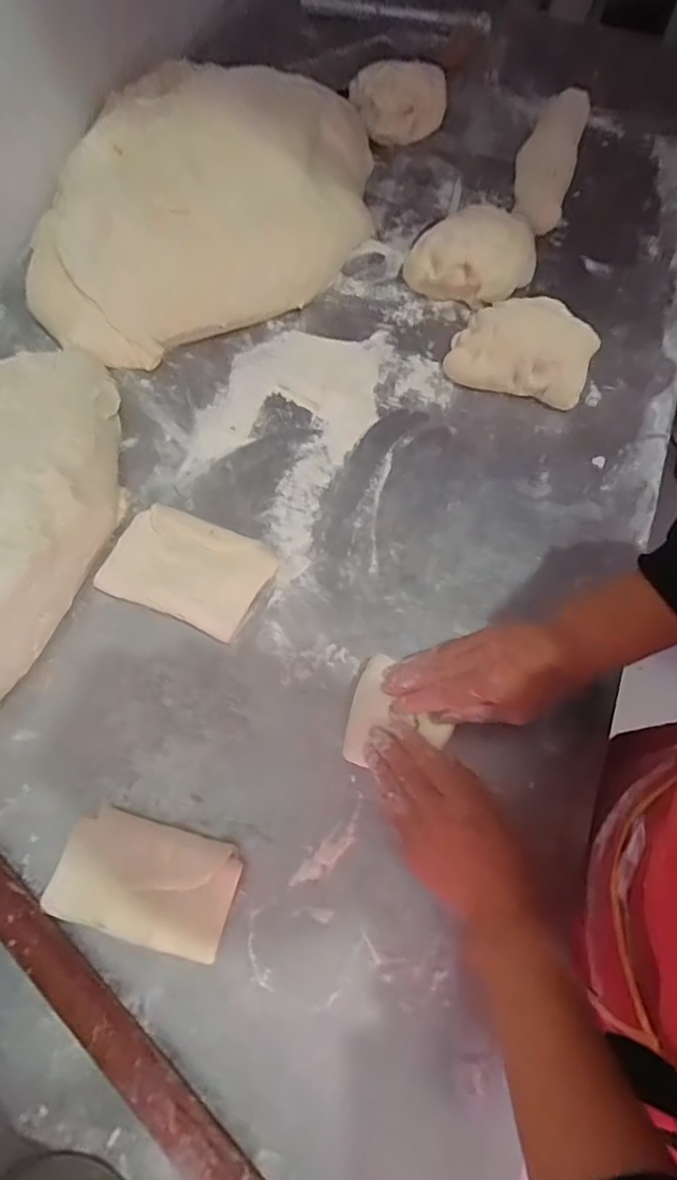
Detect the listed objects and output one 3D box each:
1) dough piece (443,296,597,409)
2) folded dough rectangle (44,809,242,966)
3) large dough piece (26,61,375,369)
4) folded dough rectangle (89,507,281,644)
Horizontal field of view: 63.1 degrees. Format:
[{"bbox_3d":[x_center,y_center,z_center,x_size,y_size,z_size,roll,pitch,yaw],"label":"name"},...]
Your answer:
[{"bbox_3d":[0.200,-0.263,0.600,0.147,0.063,0.081,14,70,3],"label":"dough piece"},{"bbox_3d":[-0.148,0.224,0.428,0.135,0.024,0.079,16,70,4],"label":"folded dough rectangle"},{"bbox_3d":[-0.151,-0.441,0.626,0.274,0.115,0.435,38,73,12],"label":"large dough piece"},{"bbox_3d":[-0.139,-0.021,0.519,0.137,0.025,0.098,21,71,6],"label":"folded dough rectangle"}]

